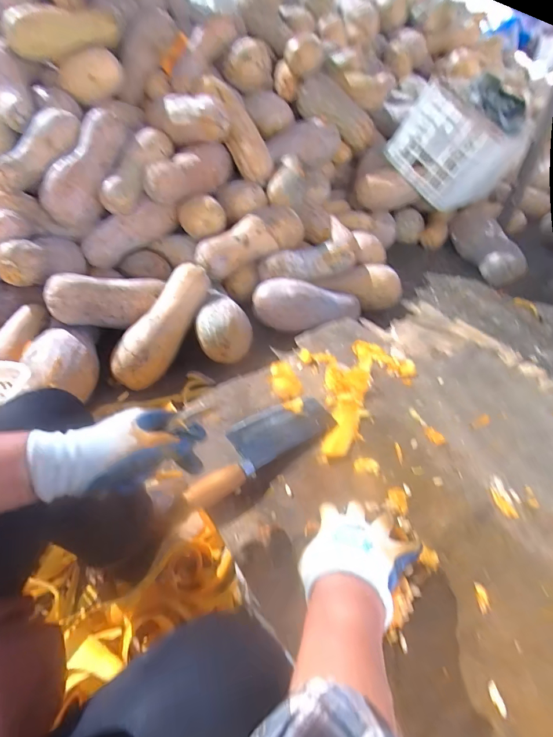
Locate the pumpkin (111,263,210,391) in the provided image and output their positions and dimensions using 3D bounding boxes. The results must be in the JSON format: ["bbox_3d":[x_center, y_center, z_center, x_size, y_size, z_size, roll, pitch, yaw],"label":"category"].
[{"bbox_3d":[-0.321,-0.129,1.080,0.115,0.111,0.418,19,69,19],"label":"pumpkin"}]

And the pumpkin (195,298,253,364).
[{"bbox_3d":[-0.158,-0.114,1.123,0.156,0.142,0.160,-9,43,-11],"label":"pumpkin"}]

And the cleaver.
[{"bbox_3d":[-0.028,0.109,0.567,0.262,0.035,0.091,-28,50,-28],"label":"cleaver"}]

